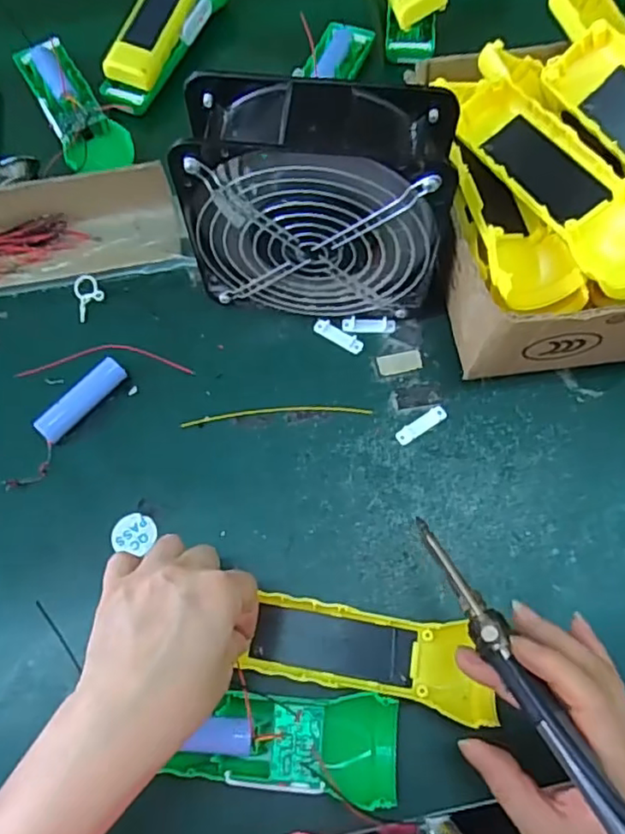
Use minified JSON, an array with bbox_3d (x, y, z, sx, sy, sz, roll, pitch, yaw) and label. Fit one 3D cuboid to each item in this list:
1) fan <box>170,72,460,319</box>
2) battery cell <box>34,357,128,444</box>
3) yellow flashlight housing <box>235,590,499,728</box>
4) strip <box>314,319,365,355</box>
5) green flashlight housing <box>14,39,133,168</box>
[{"bbox_3d":[0.007,-0.125,0.382,0.157,0.149,0.067,8,68,4],"label":"fan"},{"bbox_3d":[-0.152,-0.011,0.407,0.016,0.018,0.065,39,76,18],"label":"battery cell"},{"bbox_3d":[0.034,0.133,0.345,0.132,0.026,0.045,15,67,4],"label":"yellow flashlight housing"},{"bbox_3d":[0.018,-0.056,0.431,0.038,0.004,0.014,29,73,15],"label":"strip"},{"bbox_3d":[-0.199,-0.264,0.509,0.053,0.020,0.157,-28,68,-7],"label":"green flashlight housing"}]

